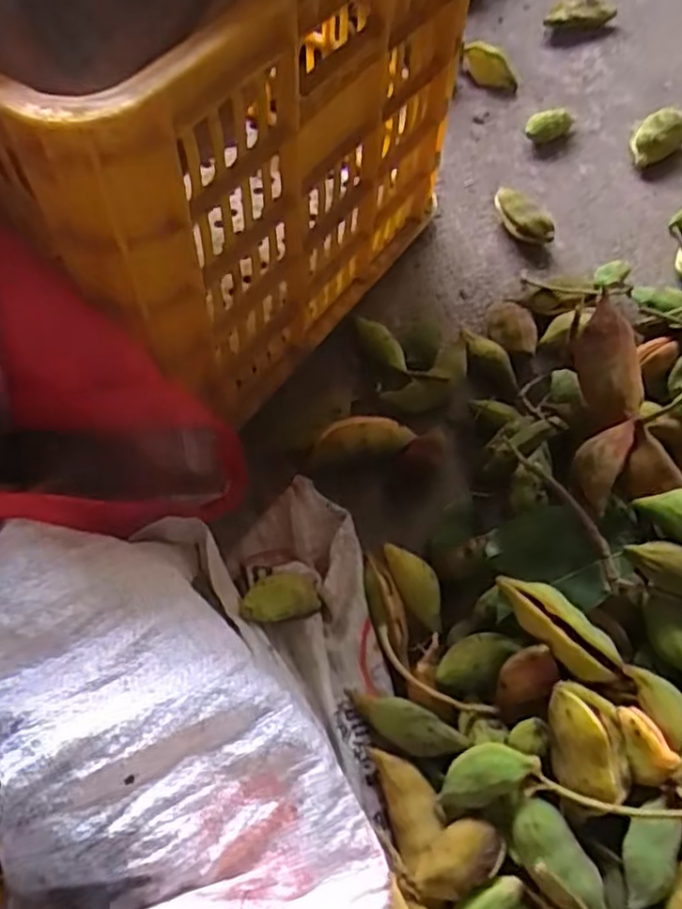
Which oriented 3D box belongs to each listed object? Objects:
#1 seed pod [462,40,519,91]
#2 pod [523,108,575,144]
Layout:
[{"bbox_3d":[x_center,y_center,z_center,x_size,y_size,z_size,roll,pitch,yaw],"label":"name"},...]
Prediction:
[{"bbox_3d":[0.169,-0.441,0.787,0.066,0.040,0.020,13,62,8],"label":"seed pod"},{"bbox_3d":[0.226,-0.354,0.753,0.057,0.023,0.024,-22,63,-11],"label":"pod"}]

